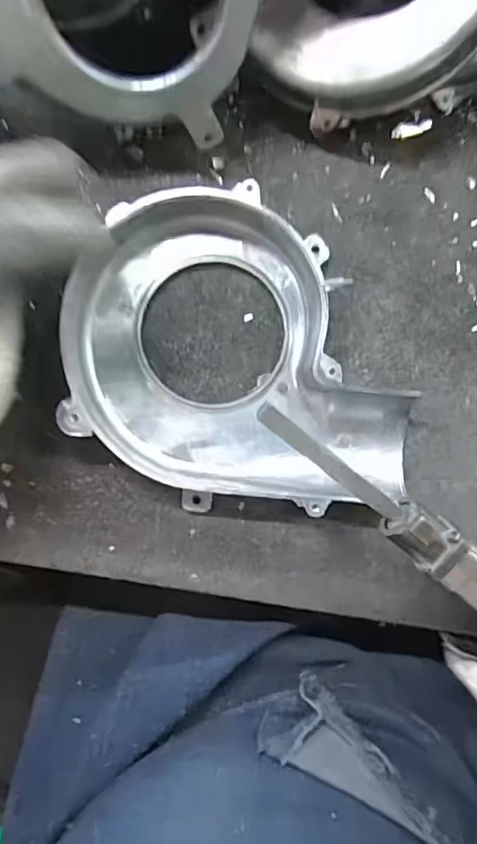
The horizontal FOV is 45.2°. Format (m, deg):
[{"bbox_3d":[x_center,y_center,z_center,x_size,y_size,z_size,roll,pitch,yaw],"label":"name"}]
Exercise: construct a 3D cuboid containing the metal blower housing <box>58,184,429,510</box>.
[{"bbox_3d":[-0.001,-0.037,0.313,0.184,0.032,0.164,-2,92,-3],"label":"metal blower housing"}]

